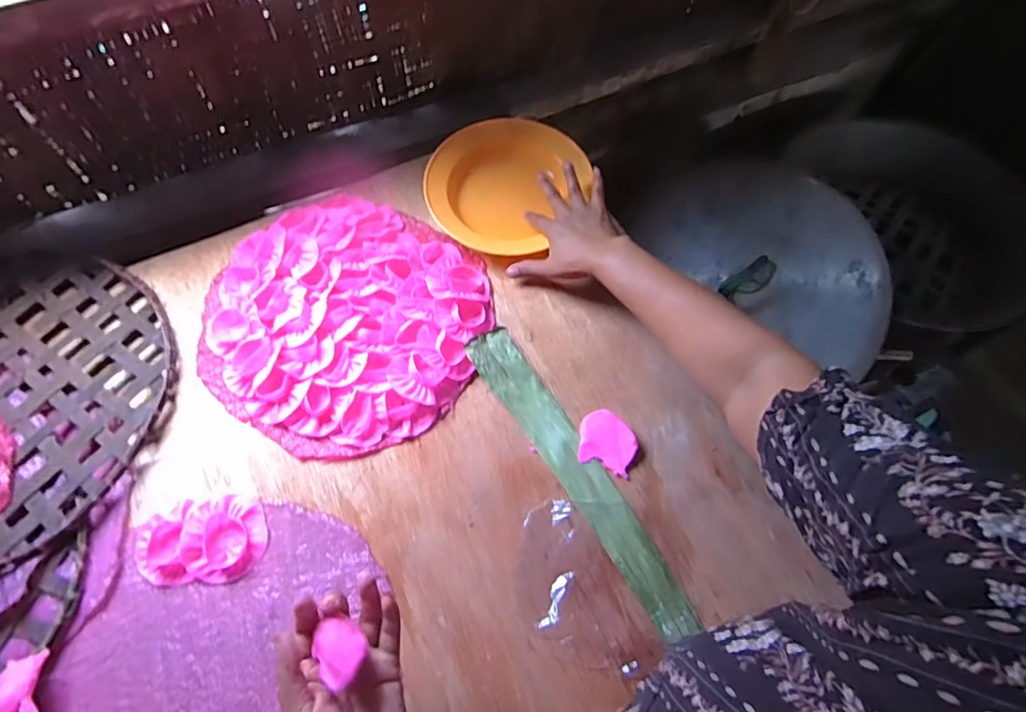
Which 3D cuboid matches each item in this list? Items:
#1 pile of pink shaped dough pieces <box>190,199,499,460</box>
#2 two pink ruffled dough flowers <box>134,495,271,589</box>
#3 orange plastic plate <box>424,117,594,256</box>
[{"bbox_3d":[-0.197,-0.053,0.630,0.319,0.033,0.313,29,67,12],"label":"pile of pink shaped dough pieces"},{"bbox_3d":[-0.303,0.177,0.512,0.116,0.023,0.078,-3,64,-3],"label":"two pink ruffled dough flowers"},{"bbox_3d":[-0.005,-0.229,0.702,0.211,0.038,0.211,0,89,-2],"label":"orange plastic plate"}]

